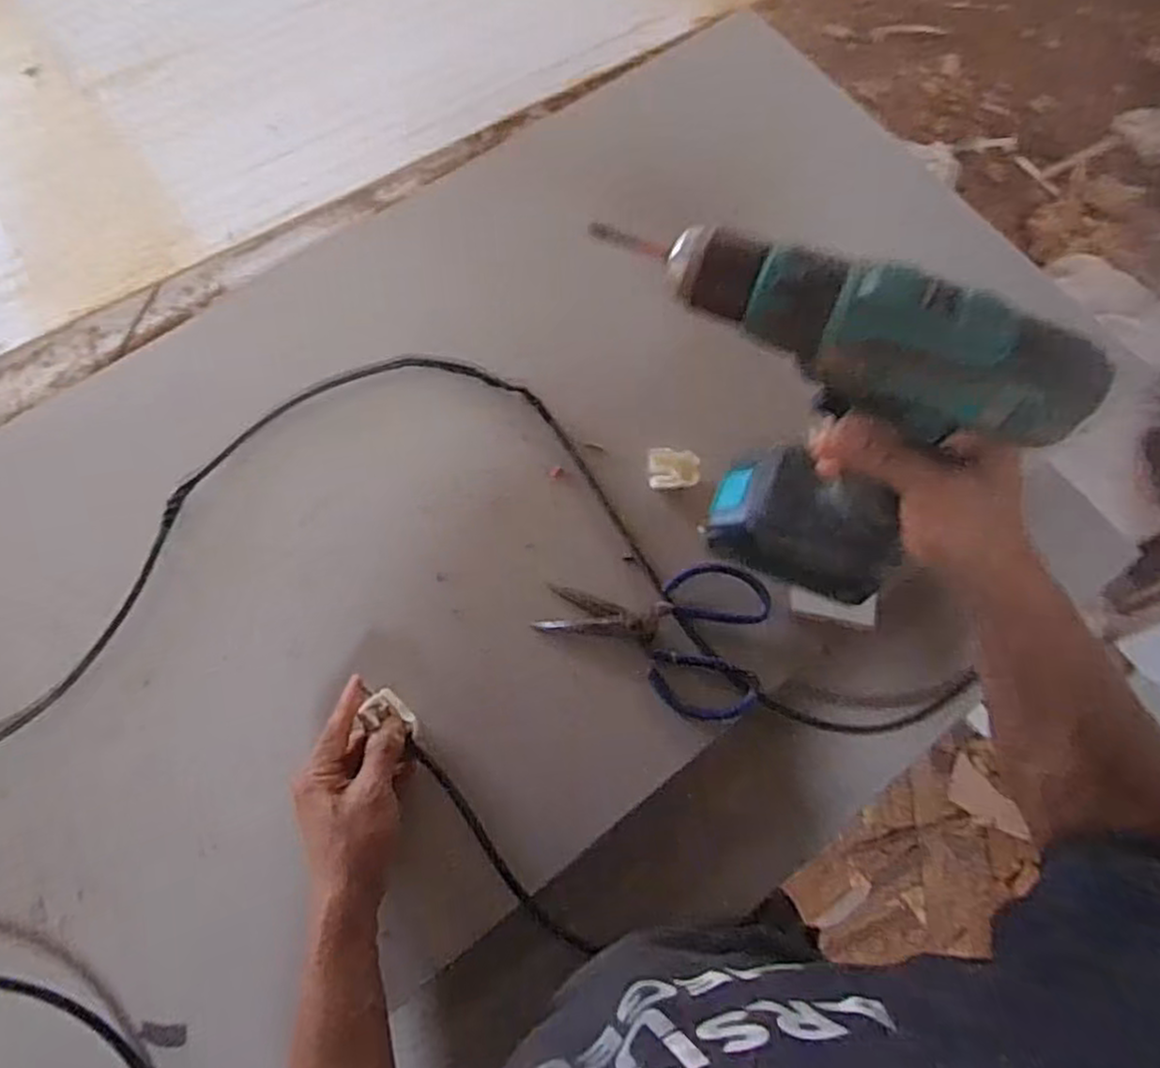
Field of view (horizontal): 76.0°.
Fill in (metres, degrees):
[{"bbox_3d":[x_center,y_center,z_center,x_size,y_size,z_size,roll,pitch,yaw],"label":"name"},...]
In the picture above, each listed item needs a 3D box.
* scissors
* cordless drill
[{"bbox_3d":[0.061,0.081,0.622,0.183,0.014,0.125,10,81,6],"label":"scissors"},{"bbox_3d":[0.107,-0.054,0.397,0.205,0.212,0.068,27,72,8],"label":"cordless drill"}]

